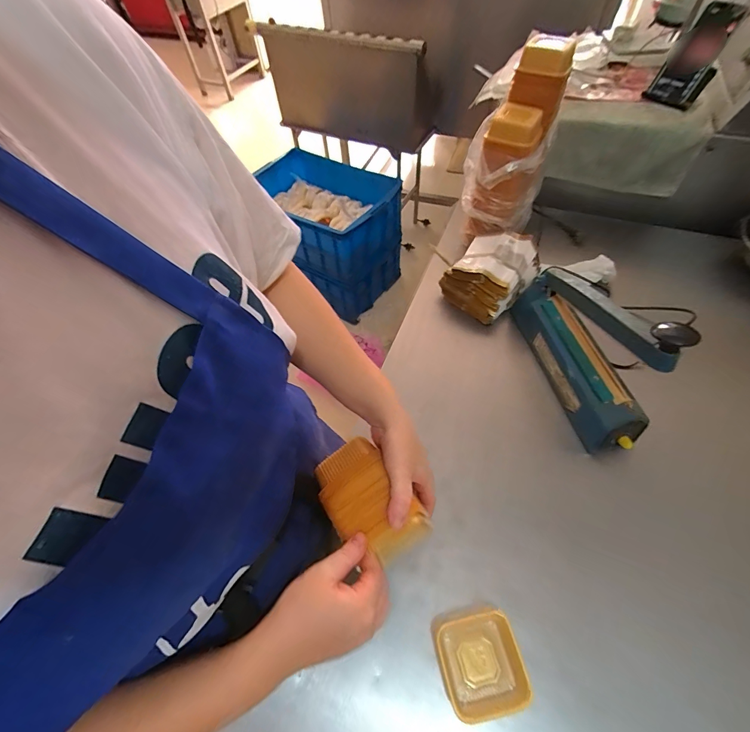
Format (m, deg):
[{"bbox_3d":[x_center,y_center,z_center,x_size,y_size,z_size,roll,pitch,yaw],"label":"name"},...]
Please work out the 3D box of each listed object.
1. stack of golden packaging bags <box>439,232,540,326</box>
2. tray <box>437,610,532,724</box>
[{"bbox_3d":[0.232,-0.186,0.744,0.147,0.088,0.184,33,64,23],"label":"stack of golden packaging bags"},{"bbox_3d":[0.121,0.341,0.423,0.084,0.039,0.091,-11,56,-3],"label":"tray"}]

